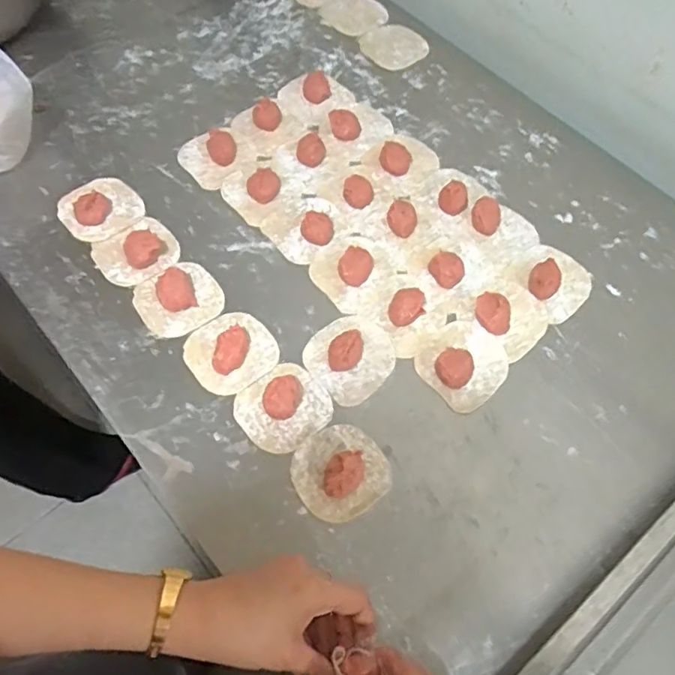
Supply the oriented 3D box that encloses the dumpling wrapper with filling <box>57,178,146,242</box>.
[{"bbox_3d":[-0.249,-0.139,0.608,0.078,0.025,0.078,1,63,-2],"label":"dumpling wrapper with filling"}]

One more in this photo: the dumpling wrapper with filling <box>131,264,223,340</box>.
[{"bbox_3d":[-0.154,-0.039,0.565,0.078,0.014,0.071,-31,68,-16],"label":"dumpling wrapper with filling"}]

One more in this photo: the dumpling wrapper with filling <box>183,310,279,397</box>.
[{"bbox_3d":[-0.098,0.011,0.539,0.078,0.020,0.075,-36,70,-18],"label":"dumpling wrapper with filling"}]

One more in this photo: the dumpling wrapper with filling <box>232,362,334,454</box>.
[{"bbox_3d":[-0.047,0.059,0.512,0.077,0.021,0.071,1,63,-2],"label":"dumpling wrapper with filling"}]

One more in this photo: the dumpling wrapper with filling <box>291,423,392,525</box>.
[{"bbox_3d":[0.003,0.109,0.486,0.077,0.025,0.075,1,63,-2],"label":"dumpling wrapper with filling"}]

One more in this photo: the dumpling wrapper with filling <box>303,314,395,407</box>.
[{"bbox_3d":[0.014,0.013,0.537,0.080,0.022,0.077,-37,70,-19],"label":"dumpling wrapper with filling"}]

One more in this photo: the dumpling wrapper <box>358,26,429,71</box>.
[{"bbox_3d":[0.073,-0.372,0.745,0.075,0.006,0.074,0,70,-1],"label":"dumpling wrapper"}]

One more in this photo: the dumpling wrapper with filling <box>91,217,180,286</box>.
[{"bbox_3d":[-0.202,-0.088,0.586,0.079,0.018,0.067,-31,68,-17],"label":"dumpling wrapper with filling"}]

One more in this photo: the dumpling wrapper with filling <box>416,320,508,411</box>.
[{"bbox_3d":[0.121,0.020,0.538,0.072,0.020,0.083,41,69,17],"label":"dumpling wrapper with filling"}]

